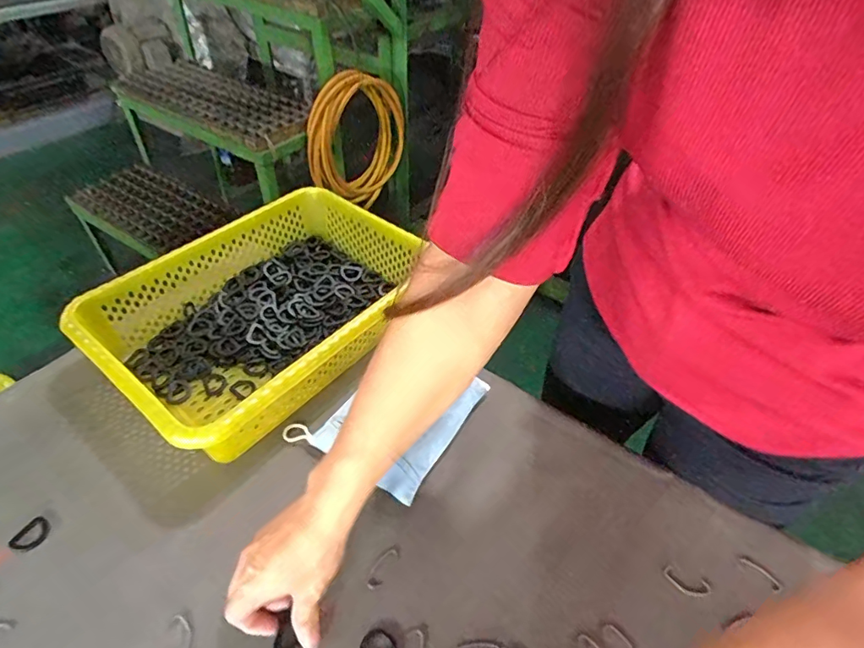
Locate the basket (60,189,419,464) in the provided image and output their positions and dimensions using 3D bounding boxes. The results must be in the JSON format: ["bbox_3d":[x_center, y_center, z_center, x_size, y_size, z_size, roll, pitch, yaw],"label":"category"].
[{"bbox_3d":[-0.184,-0.020,0.569,0.249,0.089,0.348,31,52,24],"label":"basket"}]

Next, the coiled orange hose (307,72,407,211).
[{"bbox_3d":[-0.213,-0.515,1.412,0.060,0.378,0.351,30,52,23],"label":"coiled orange hose"}]

